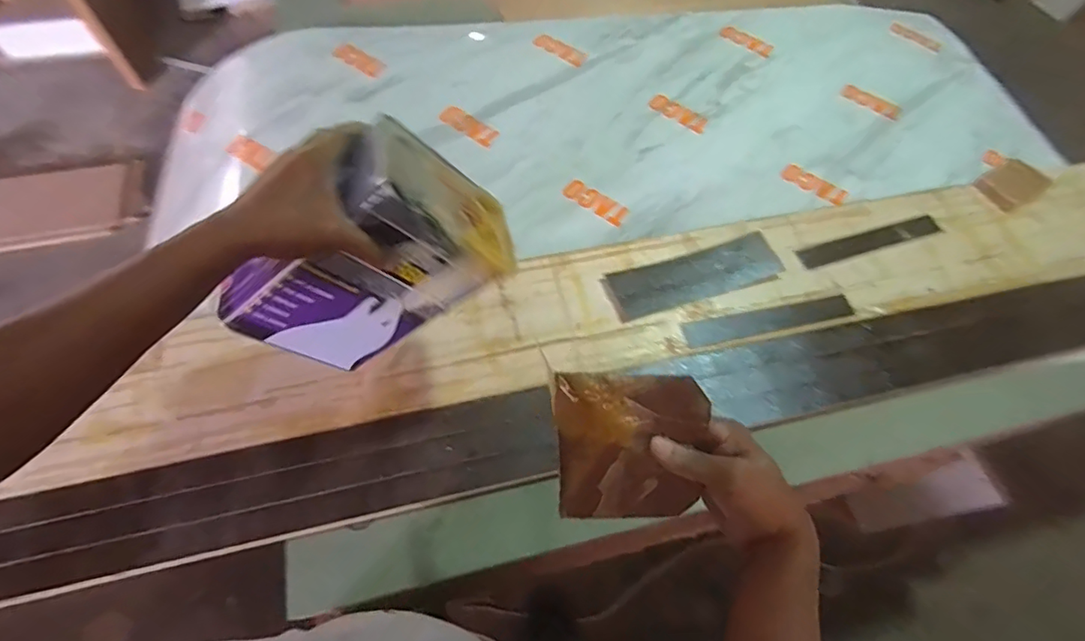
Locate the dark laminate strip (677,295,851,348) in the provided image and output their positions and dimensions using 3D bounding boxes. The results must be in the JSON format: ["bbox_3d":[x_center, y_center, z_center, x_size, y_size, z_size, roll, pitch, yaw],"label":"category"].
[{"bbox_3d":[0.319,0.000,0.747,0.249,0.004,0.040,-10,59,-8],"label":"dark laminate strip"}]

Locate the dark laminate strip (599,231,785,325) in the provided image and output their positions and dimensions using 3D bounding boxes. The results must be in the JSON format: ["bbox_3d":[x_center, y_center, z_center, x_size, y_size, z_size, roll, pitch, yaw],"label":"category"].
[{"bbox_3d":[0.223,-0.064,0.779,0.265,0.005,0.087,-16,64,-11],"label":"dark laminate strip"}]

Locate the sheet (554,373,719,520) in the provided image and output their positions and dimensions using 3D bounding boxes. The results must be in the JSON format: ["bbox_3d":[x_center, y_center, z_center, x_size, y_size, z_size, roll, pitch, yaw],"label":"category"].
[{"bbox_3d":[0.075,0.112,0.454,0.122,0.154,0.009,-1,30,7],"label":"sheet"}]

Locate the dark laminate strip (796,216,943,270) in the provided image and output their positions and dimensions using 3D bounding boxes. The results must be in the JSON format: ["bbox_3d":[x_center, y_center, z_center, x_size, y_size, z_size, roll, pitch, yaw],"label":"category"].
[{"bbox_3d":[0.515,-0.124,0.829,0.260,0.004,0.036,-16,64,-14],"label":"dark laminate strip"}]

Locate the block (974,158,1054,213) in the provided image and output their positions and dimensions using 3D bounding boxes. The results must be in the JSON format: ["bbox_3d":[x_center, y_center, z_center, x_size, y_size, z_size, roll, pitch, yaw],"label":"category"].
[{"bbox_3d":[0.796,-0.232,0.900,0.107,0.021,0.073,-25,65,-17],"label":"block"}]

